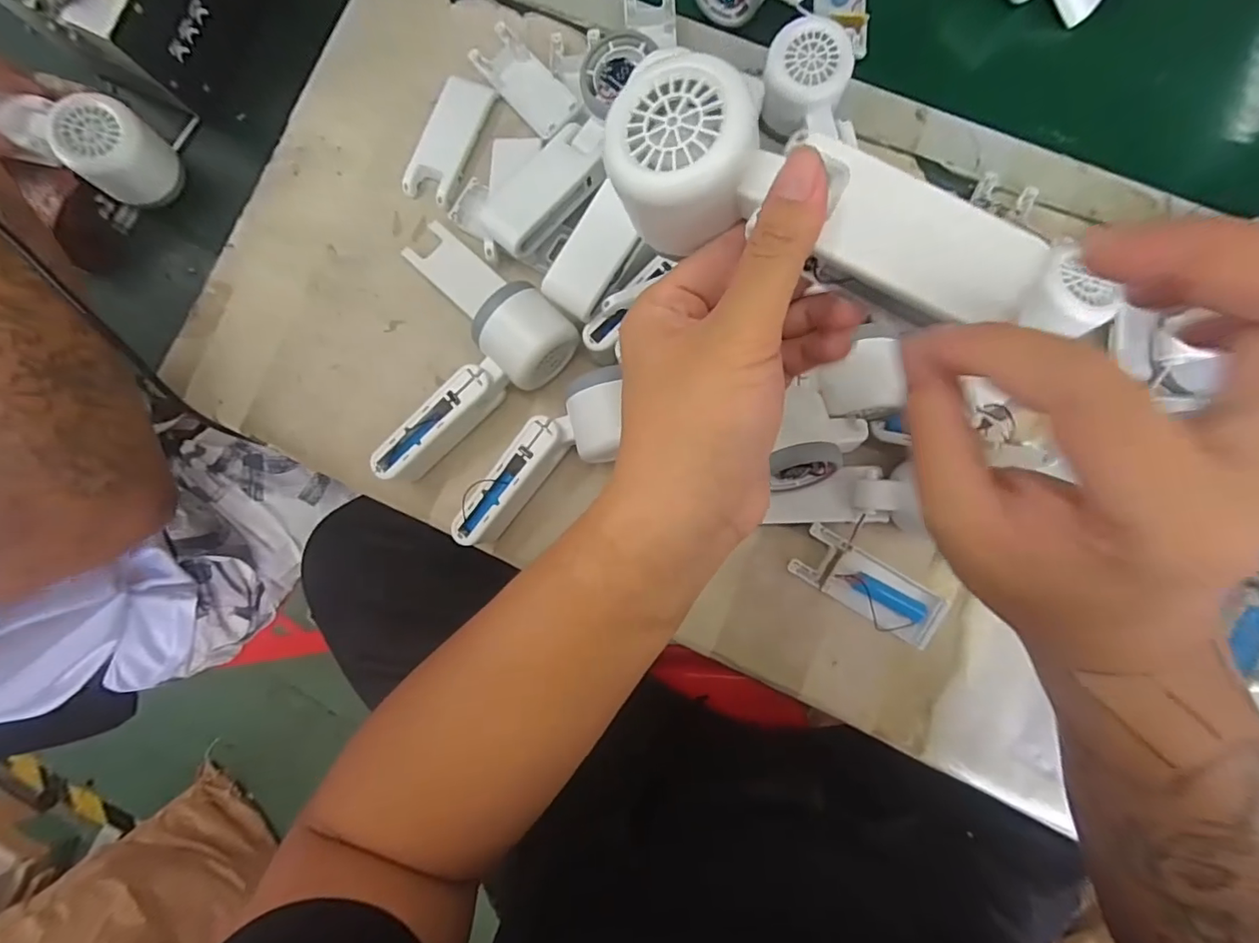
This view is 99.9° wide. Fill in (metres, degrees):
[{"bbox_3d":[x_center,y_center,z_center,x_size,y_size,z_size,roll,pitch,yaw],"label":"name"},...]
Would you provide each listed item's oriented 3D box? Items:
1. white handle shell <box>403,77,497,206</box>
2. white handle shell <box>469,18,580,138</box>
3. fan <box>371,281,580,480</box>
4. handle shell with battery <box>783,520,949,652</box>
[{"bbox_3d":[-0.144,-0.263,0.420,0.042,0.008,0.101,22,86,5],"label":"white handle shell"},{"bbox_3d":[-0.083,-0.308,0.418,0.039,0.012,0.092,-44,84,-1],"label":"white handle shell"},{"bbox_3d":[-0.115,-0.063,0.378,0.168,0.052,0.063,-36,83,0],"label":"fan"},{"bbox_3d":[0.165,0.079,0.368,0.102,0.011,0.038,31,87,6],"label":"handle shell with battery"}]

